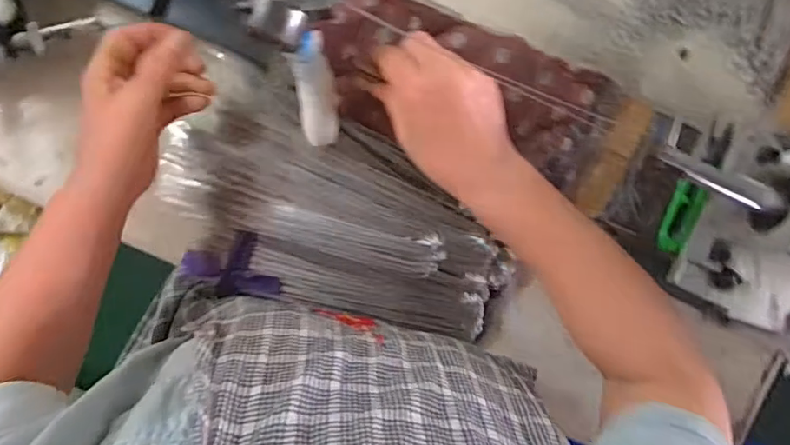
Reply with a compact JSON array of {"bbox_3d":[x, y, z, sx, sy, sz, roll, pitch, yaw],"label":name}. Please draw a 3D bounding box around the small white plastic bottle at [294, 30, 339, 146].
[{"bbox_3d":[-0.058,-0.096,0.399,0.029,0.097,0.026,-1,53,-1],"label":"small white plastic bottle"}]

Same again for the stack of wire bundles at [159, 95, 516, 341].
[{"bbox_3d":[-0.051,-0.009,0.481,0.324,0.059,0.160,16,94,-3],"label":"stack of wire bundles"}]

